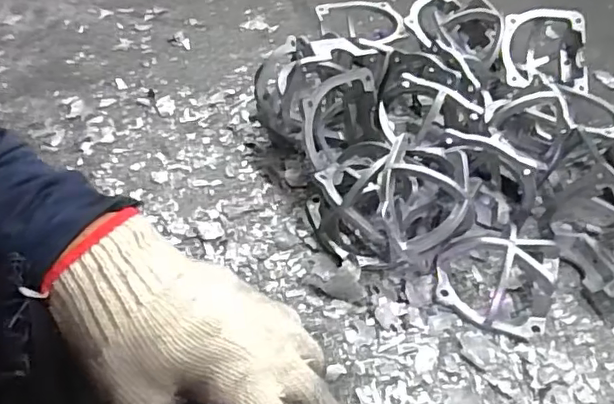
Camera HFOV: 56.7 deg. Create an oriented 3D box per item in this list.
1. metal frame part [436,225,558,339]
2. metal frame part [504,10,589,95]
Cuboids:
[{"bbox_3d":[0.130,0.048,0.386,0.077,0.040,0.068,13,51,10],"label":"metal frame part"},{"bbox_3d":[0.221,-0.142,0.528,0.080,0.012,0.082,6,78,-4],"label":"metal frame part"}]

